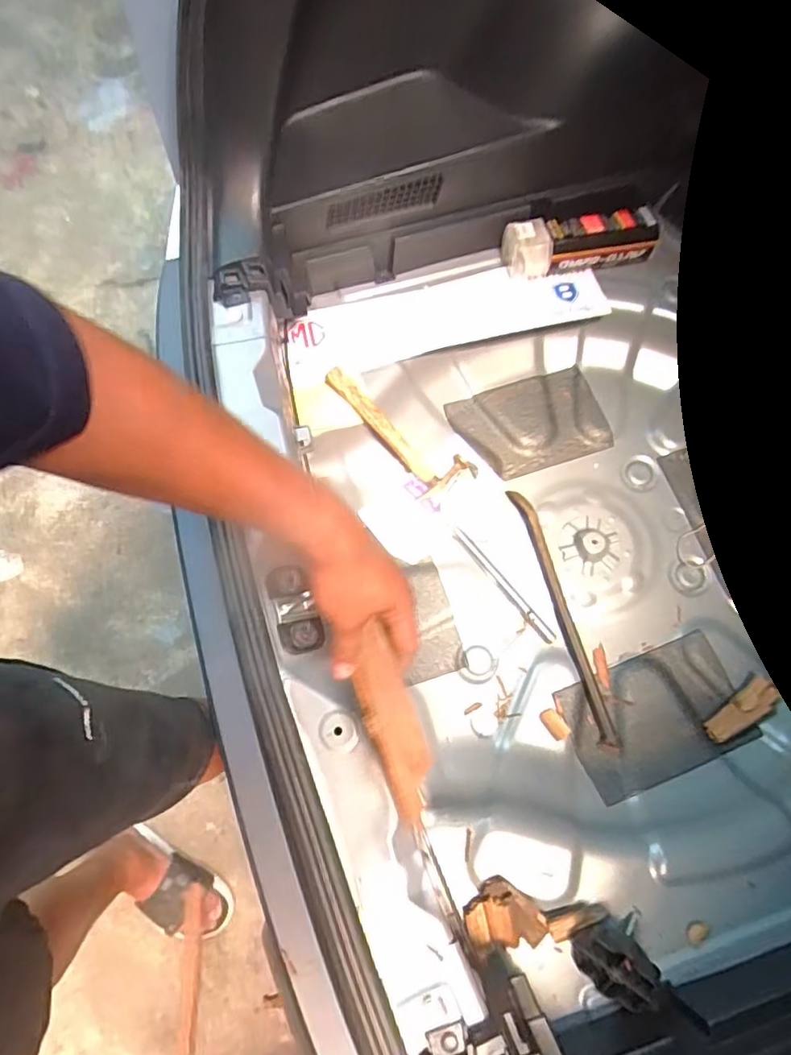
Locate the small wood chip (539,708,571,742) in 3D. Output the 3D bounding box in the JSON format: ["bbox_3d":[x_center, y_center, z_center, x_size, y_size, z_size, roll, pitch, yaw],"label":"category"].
[{"bbox_3d":[0.210,0.259,0.732,0.023,0.004,0.041,-39,74,-10],"label":"small wood chip"}]

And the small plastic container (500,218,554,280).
[{"bbox_3d":[0.193,-0.408,0.822,0.073,0.064,0.066,-11,71,-1],"label":"small plastic container"}]

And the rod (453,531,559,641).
[{"bbox_3d":[0.155,0.082,0.806,0.019,0.010,0.207,-37,73,-10],"label":"rod"}]

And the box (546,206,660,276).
[{"bbox_3d":[0.304,-0.421,0.823,0.158,0.057,0.060,-8,71,0],"label":"box"}]

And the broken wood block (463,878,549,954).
[{"bbox_3d":[0.116,0.428,0.596,0.075,0.028,0.071,36,76,14],"label":"broken wood block"}]

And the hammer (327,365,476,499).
[{"bbox_3d":[0.001,-0.132,0.810,0.251,0.034,0.085,39,75,-16],"label":"hammer"}]

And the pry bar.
[{"bbox_3d":[0.231,0.116,0.773,0.026,0.024,0.365,-16,71,-3],"label":"pry bar"}]

